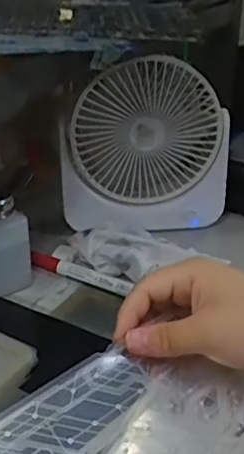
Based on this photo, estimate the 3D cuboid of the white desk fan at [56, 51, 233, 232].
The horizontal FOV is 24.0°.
[{"bbox_3d":[0.030,-0.083,0.641,0.186,0.191,0.054,-12,31,-20],"label":"white desk fan"}]

